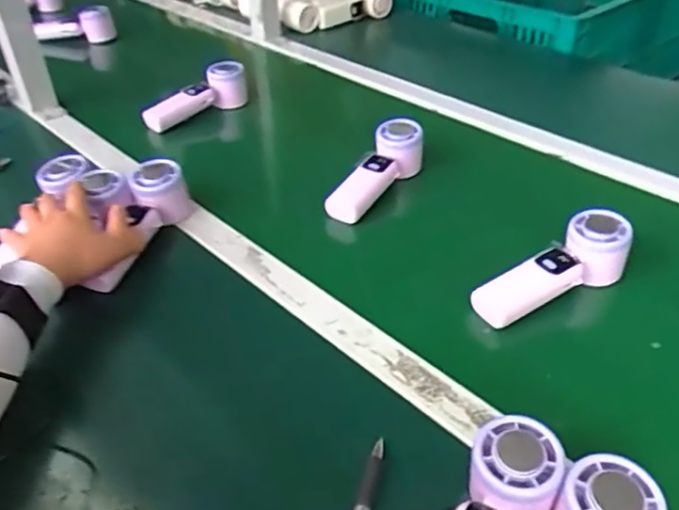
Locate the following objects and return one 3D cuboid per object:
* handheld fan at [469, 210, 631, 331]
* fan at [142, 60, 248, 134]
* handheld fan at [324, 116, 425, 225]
[{"bbox_3d":[0.202,0.019,0.577,0.165,0.049,0.050,-29,43,-11],"label":"handheld fan"},{"bbox_3d":[-0.218,-0.240,0.933,0.165,0.065,0.062,-28,42,-7],"label":"fan"},{"bbox_3d":[0.048,-0.097,0.734,0.051,0.057,0.161,24,59,30],"label":"handheld fan"}]

